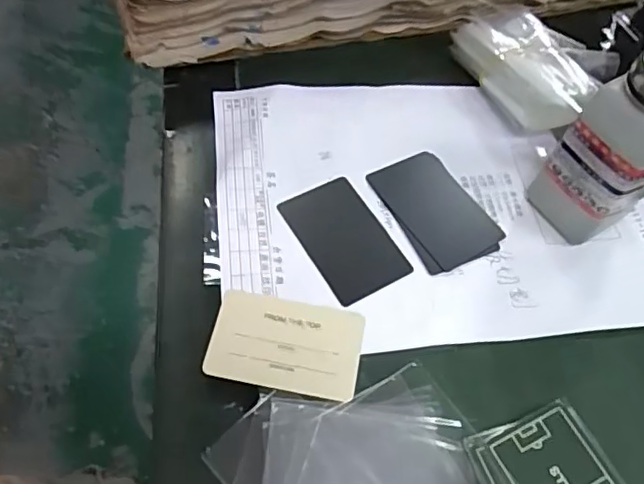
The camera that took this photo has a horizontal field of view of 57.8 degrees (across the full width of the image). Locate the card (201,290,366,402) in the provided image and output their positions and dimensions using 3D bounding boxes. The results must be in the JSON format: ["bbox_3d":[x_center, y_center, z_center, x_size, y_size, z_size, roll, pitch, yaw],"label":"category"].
[{"bbox_3d":[-0.021,0.058,0.334,0.085,0.004,0.054,11,58,2],"label":"card"}]

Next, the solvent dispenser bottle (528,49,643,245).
[{"bbox_3d":[0.187,-0.061,0.349,0.073,0.136,0.058,-24,63,-18],"label":"solvent dispenser bottle"}]

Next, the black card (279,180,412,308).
[{"bbox_3d":[0.014,-0.003,0.376,0.054,0.004,0.084,-26,64,-19],"label":"black card"}]

